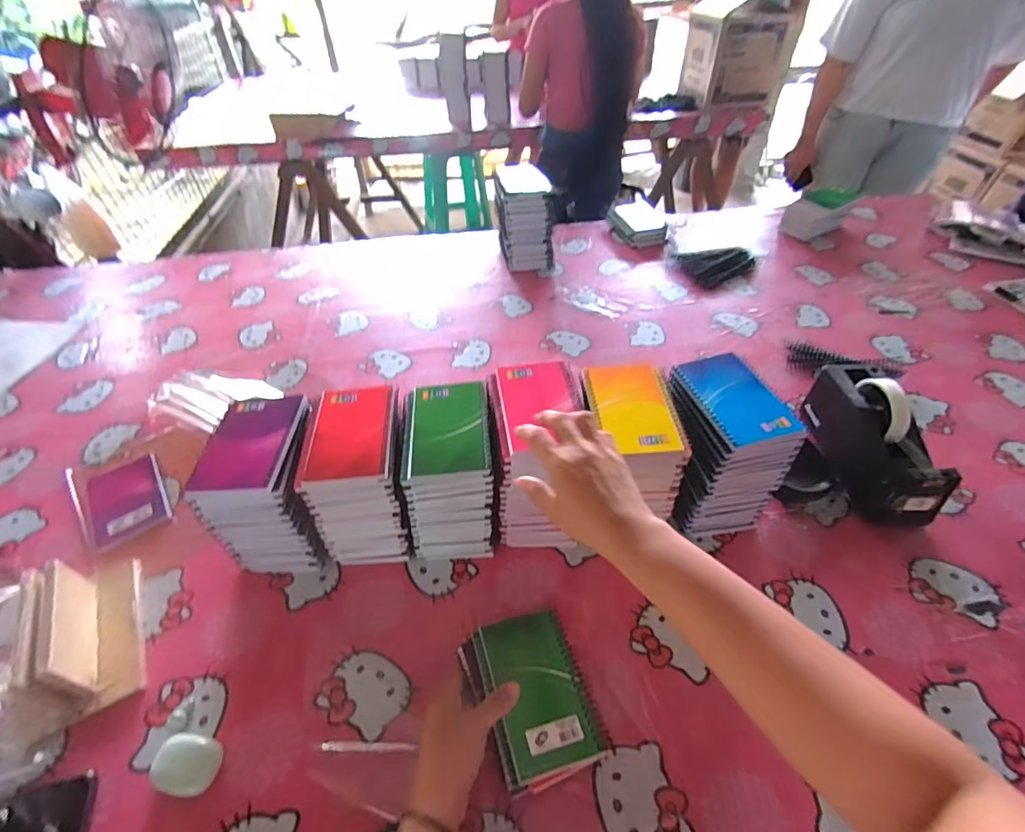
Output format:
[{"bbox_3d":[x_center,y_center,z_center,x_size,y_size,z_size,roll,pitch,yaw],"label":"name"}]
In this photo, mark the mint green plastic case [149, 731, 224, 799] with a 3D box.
[{"bbox_3d":[-0.288,0.309,0.420,0.052,0.017,0.043,9,48,11],"label":"mint green plastic case"}]

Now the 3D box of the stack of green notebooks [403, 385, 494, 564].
[{"bbox_3d":[-0.069,0.067,0.556,0.096,0.158,0.137,-4,47,-2],"label":"stack of green notebooks"}]

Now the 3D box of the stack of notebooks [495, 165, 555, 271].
[{"bbox_3d":[0.025,-0.428,1.016,0.119,0.187,0.138,-3,47,-1],"label":"stack of notebooks"}]

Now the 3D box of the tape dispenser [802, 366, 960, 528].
[{"bbox_3d":[0.459,0.027,0.605,0.075,0.116,0.206,-1,47,1],"label":"tape dispenser"}]

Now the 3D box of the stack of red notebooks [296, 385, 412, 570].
[{"bbox_3d":[-0.171,0.073,0.557,0.090,0.156,0.137,-5,47,-3],"label":"stack of red notebooks"}]

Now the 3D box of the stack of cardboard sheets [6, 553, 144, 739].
[{"bbox_3d":[-0.450,0.216,0.482,0.095,0.077,0.167,-24,50,-19],"label":"stack of cardboard sheets"}]

